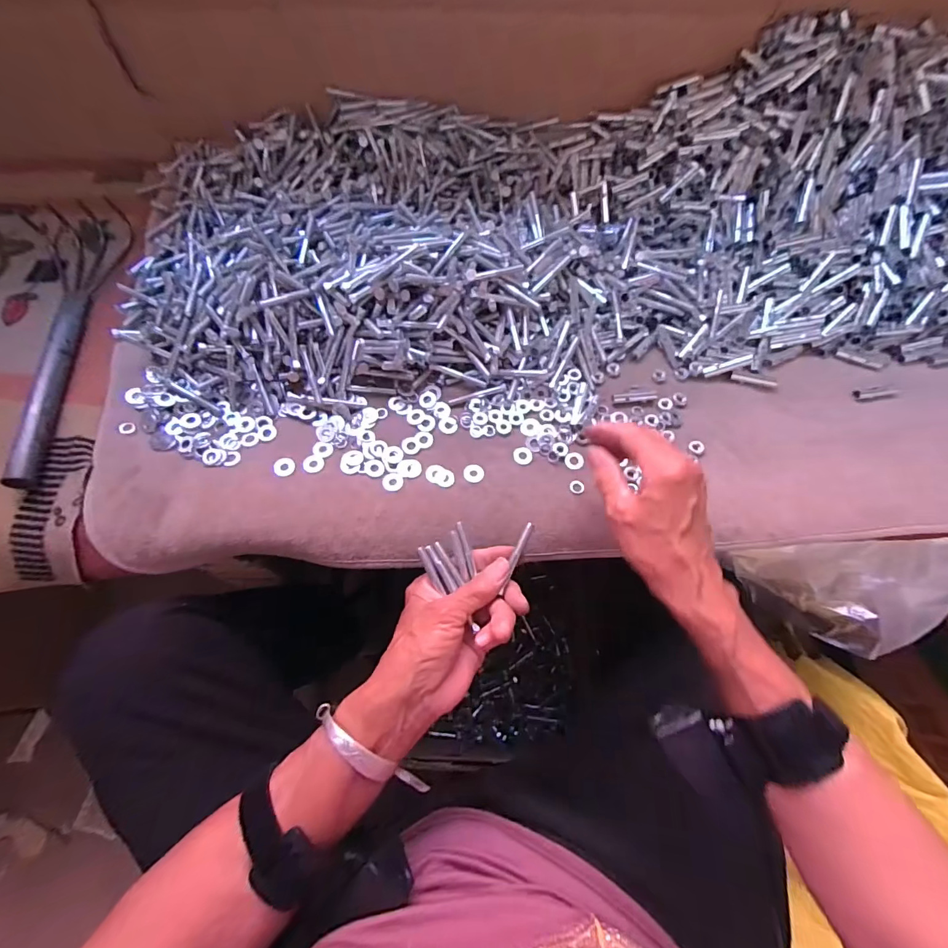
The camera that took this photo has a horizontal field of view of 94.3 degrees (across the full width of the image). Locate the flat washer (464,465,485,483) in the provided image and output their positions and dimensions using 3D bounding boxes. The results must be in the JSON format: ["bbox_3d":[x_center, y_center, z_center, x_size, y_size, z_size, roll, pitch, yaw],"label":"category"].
[{"bbox_3d":[0.000,-0.001,0.393,0.018,0.004,0.017,2,70,0],"label":"flat washer"}]

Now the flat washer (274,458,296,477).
[{"bbox_3d":[-0.170,-0.006,0.394,0.017,0.004,0.019,-10,70,-4],"label":"flat washer"}]

